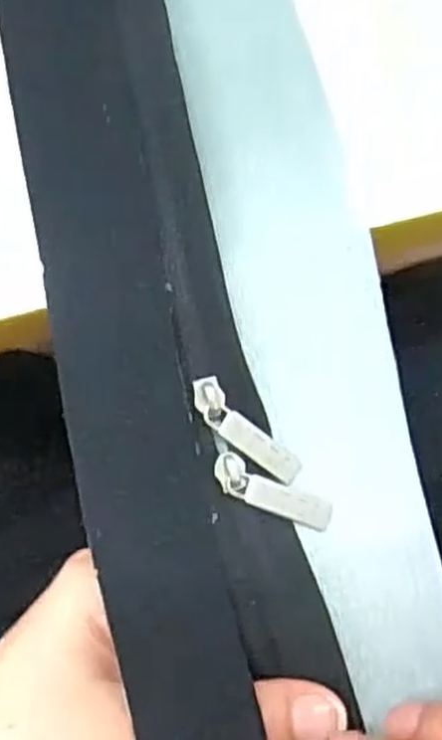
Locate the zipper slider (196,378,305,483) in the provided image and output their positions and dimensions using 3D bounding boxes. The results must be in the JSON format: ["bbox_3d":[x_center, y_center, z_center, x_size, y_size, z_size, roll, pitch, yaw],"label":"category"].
[{"bbox_3d":[0.008,0.021,0.249,0.045,0.004,0.012,43,86,-10],"label":"zipper slider"}]

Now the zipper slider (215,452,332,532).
[{"bbox_3d":[0.017,0.041,0.250,0.043,0.004,0.012,26,84,-14],"label":"zipper slider"}]

